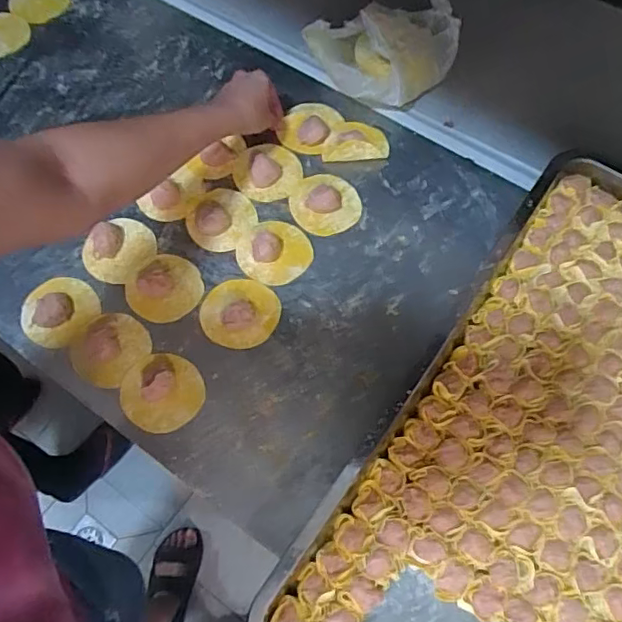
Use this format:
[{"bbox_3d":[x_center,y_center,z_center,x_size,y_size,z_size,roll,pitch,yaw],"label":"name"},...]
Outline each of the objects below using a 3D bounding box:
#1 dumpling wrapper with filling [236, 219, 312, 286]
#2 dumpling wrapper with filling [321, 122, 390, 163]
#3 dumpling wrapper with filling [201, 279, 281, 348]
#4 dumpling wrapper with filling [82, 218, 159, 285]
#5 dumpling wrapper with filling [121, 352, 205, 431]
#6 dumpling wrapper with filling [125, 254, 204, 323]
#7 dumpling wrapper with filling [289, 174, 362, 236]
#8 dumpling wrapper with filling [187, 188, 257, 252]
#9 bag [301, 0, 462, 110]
[{"bbox_3d":[-0.040,-0.069,0.612,0.077,0.021,0.076,-1,67,2],"label":"dumpling wrapper with filling"},{"bbox_3d":[0.052,-0.206,0.667,0.077,0.027,0.057,-6,67,0],"label":"dumpling wrapper with filling"},{"bbox_3d":[-0.076,-0.002,0.597,0.082,0.025,0.078,5,67,4],"label":"dumpling wrapper with filling"},{"bbox_3d":[-0.216,-0.072,0.628,0.066,0.033,0.079,39,74,17],"label":"dumpling wrapper with filling"},{"bbox_3d":[-0.150,0.078,0.559,0.082,0.027,0.078,-1,67,2],"label":"dumpling wrapper with filling"},{"bbox_3d":[-0.160,-0.027,0.609,0.075,0.022,0.079,-1,67,2],"label":"dumpling wrapper with filling"},{"bbox_3d":[0.016,-0.125,0.639,0.076,0.014,0.077,-1,67,2],"label":"dumpling wrapper with filling"},{"bbox_3d":[-0.104,-0.109,0.647,0.071,0.011,0.078,-1,67,2],"label":"dumpling wrapper with filling"},{"bbox_3d":[0.087,-0.319,0.671,0.138,0.099,0.127,-41,71,-14],"label":"bag"}]

